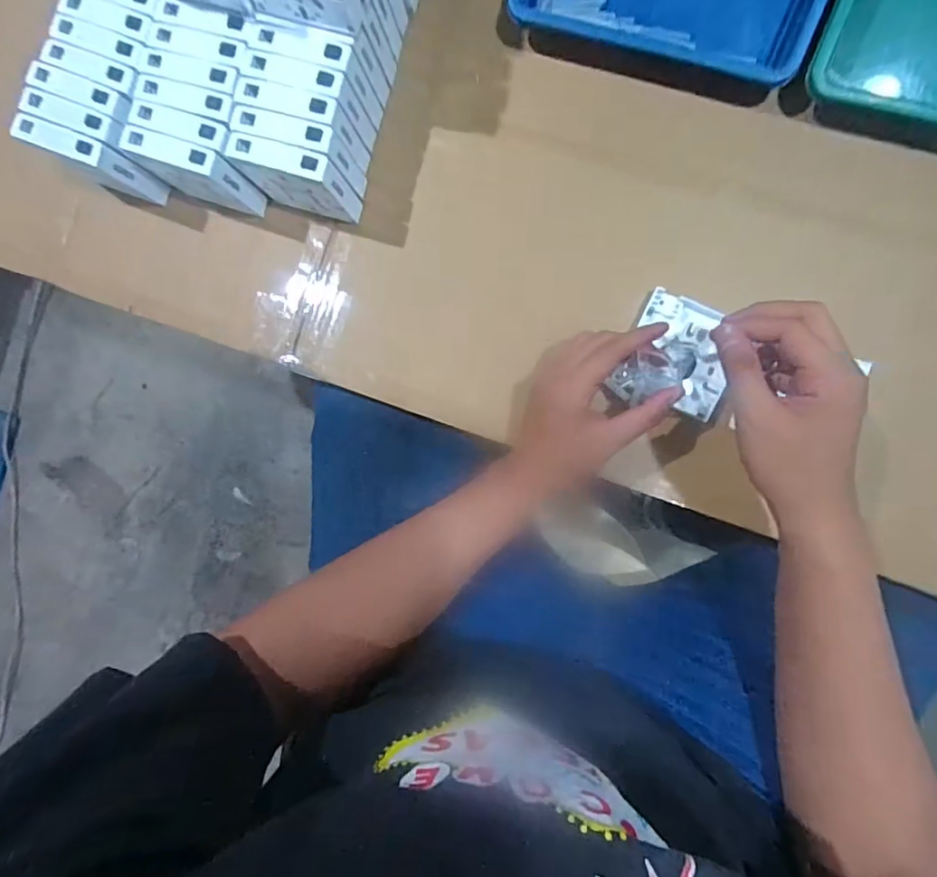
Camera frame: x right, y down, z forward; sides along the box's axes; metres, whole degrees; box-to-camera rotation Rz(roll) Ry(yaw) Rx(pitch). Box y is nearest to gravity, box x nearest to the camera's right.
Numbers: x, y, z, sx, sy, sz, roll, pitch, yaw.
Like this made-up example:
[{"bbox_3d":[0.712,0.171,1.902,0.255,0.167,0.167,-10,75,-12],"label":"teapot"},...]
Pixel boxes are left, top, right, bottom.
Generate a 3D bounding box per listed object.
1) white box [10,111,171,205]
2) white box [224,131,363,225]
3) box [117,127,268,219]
[{"bbox_3d":[-0.335,-0.249,0.485,0.091,0.084,0.025,23,94,7],"label":"white box"},{"bbox_3d":[-0.147,-0.221,0.461,0.088,0.085,0.027,18,94,8],"label":"white box"},{"bbox_3d":[-0.241,-0.233,0.475,0.099,0.085,0.025,20,94,7],"label":"box"}]

